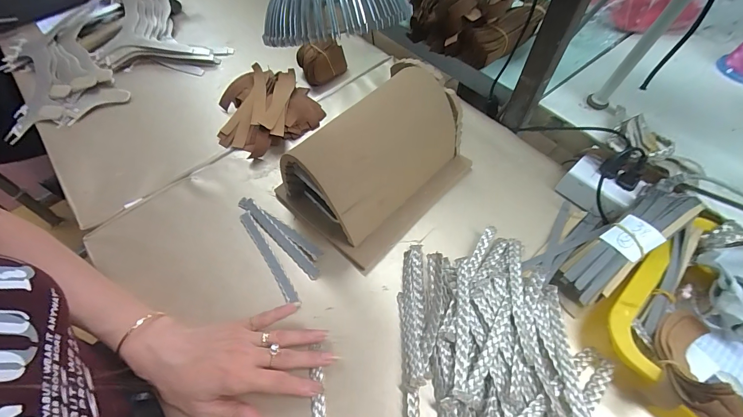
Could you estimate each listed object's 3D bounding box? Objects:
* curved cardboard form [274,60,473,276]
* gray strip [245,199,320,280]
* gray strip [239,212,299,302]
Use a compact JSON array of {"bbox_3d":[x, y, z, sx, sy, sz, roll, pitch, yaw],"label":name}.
[{"bbox_3d":[0.009,-0.057,0.389,0.135,0.115,0.198,38,67,23],"label":"curved cardboard form"},{"bbox_3d":[-0.110,0.036,0.404,0.135,0.004,0.016,41,83,20],"label":"gray strip"},{"bbox_3d":[-0.120,0.054,0.393,0.015,0.006,0.132,-32,62,-16],"label":"gray strip"}]

